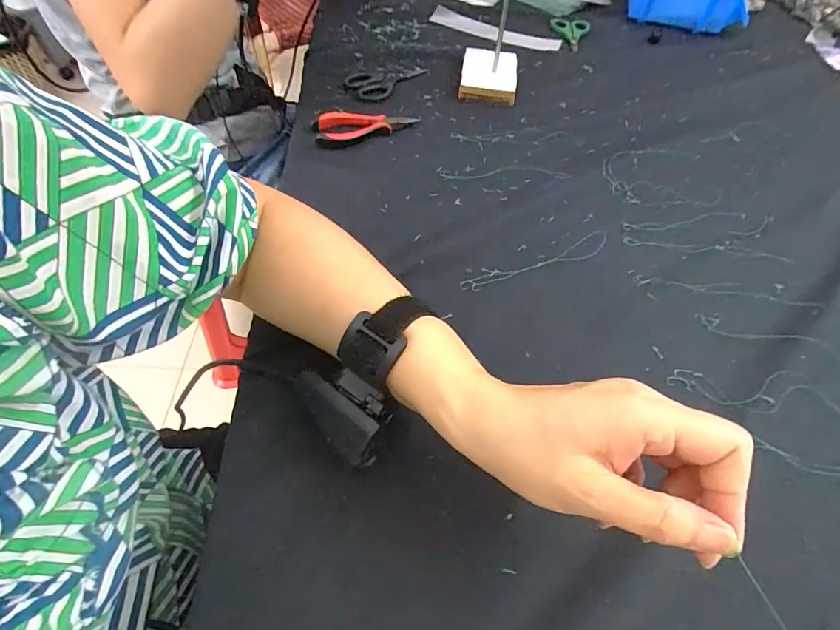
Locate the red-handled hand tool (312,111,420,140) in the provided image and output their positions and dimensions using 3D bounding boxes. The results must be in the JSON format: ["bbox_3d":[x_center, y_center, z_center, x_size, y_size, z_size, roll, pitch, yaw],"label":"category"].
[{"bbox_3d":[-0.063,-0.218,0.504,0.112,0.016,0.045,-20,58,-18],"label":"red-handled hand tool"}]

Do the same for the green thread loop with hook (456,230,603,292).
[{"bbox_3d":[0.108,-0.049,0.404,0.160,0.005,0.023,-18,57,-17],"label":"green thread loop with hook"}]

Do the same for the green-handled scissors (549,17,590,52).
[{"bbox_3d":[0.227,-0.437,0.689,0.061,0.018,0.104,19,55,9],"label":"green-handled scissors"}]

